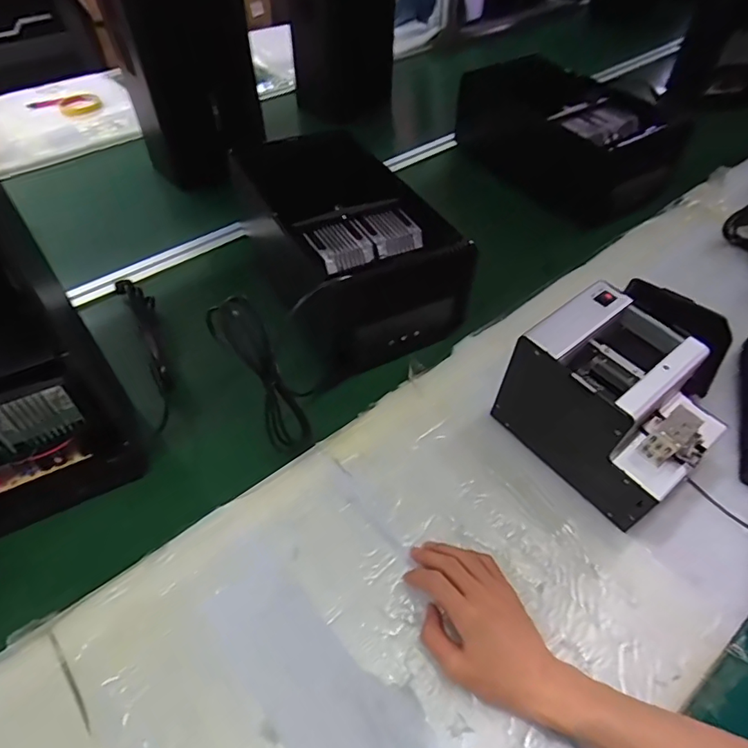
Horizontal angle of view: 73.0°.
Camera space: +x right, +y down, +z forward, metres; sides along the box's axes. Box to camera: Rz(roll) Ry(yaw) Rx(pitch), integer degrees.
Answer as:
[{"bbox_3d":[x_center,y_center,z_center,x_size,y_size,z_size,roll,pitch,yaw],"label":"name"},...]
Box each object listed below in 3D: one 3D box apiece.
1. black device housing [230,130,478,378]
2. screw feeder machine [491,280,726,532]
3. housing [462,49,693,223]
[{"bbox_3d":[-0.040,-0.163,0.687,0.213,0.129,0.310,-24,53,-19],"label":"black device housing"},{"bbox_3d":[0.236,0.031,0.507,0.119,0.150,0.172,-33,57,-25],"label":"screw feeder machine"},{"bbox_3d":[0.314,-0.431,0.884,0.149,0.170,0.353,-27,55,-21],"label":"housing"}]

